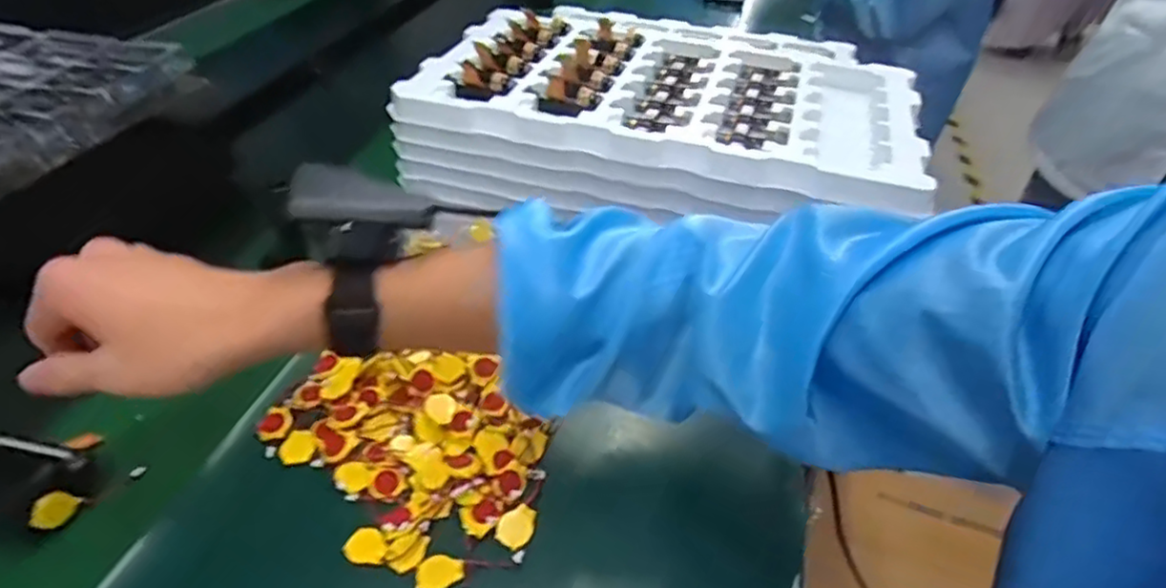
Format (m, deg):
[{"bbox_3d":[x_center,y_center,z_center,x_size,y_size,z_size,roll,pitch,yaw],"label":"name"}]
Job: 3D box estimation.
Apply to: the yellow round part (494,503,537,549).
[{"bbox_3d":[-0.039,0.135,0.387,0.020,0.007,0.024,20,44,21],"label":"yellow round part"}]

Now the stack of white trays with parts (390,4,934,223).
[{"bbox_3d":[0.074,-0.158,0.608,0.420,0.103,0.240,13,41,14],"label":"stack of white trays with parts"}]

